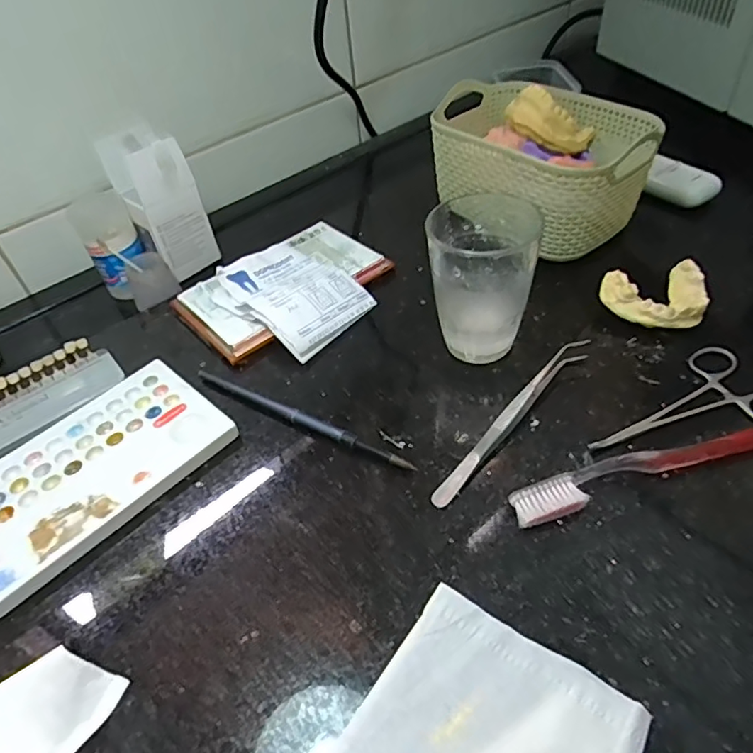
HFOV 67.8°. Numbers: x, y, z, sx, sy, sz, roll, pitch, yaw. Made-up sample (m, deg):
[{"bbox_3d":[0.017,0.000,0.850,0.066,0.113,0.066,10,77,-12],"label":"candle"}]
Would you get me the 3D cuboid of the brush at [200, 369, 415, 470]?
[{"bbox_3d":[-0.051,0.025,0.352,0.166,0.007,0.008,23,53,25],"label":"brush"}]

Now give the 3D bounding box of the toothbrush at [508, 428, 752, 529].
[{"bbox_3d":[0.159,0.043,0.303,0.182,0.016,0.023,-15,47,-8],"label":"toothbrush"}]

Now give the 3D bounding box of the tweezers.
[{"bbox_3d":[0.081,0.022,0.334,0.013,0.015,0.146,33,58,31],"label":"tweezers"}]

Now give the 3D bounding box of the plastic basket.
[{"bbox_3d":[0.132,-0.177,0.463,0.120,0.089,0.174,-31,52,-22],"label":"plastic basket"}]

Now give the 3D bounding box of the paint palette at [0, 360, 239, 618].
[{"bbox_3d":[-0.172,0.055,0.336,0.096,0.009,0.152,34,58,31],"label":"paint palette"}]

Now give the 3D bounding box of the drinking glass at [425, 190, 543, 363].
[{"bbox_3d":[0.066,-0.060,0.360,0.064,0.094,0.070,4,47,10],"label":"drinking glass"}]

